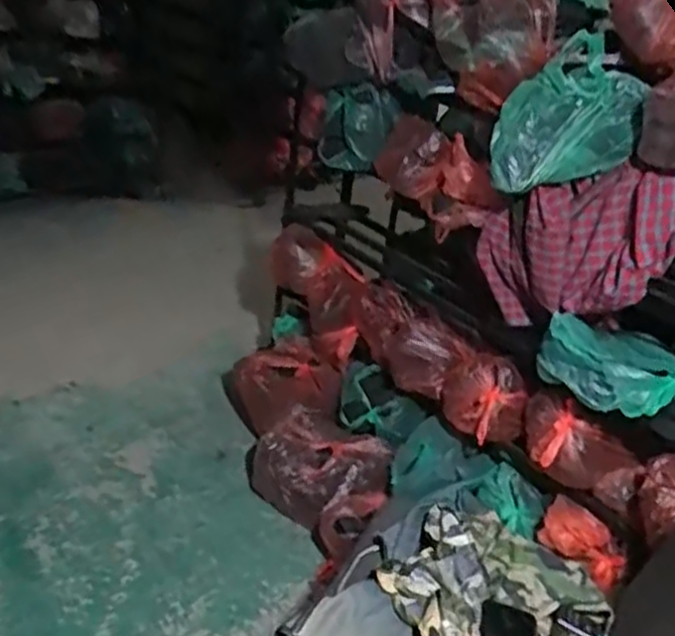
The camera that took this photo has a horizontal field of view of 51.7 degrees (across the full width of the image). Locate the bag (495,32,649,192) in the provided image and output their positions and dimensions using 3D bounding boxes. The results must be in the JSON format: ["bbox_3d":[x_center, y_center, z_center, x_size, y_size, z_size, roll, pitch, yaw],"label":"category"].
[{"bbox_3d":[0.411,-0.358,1.255,0.234,0.241,0.113,10,26,5],"label":"bag"}]

